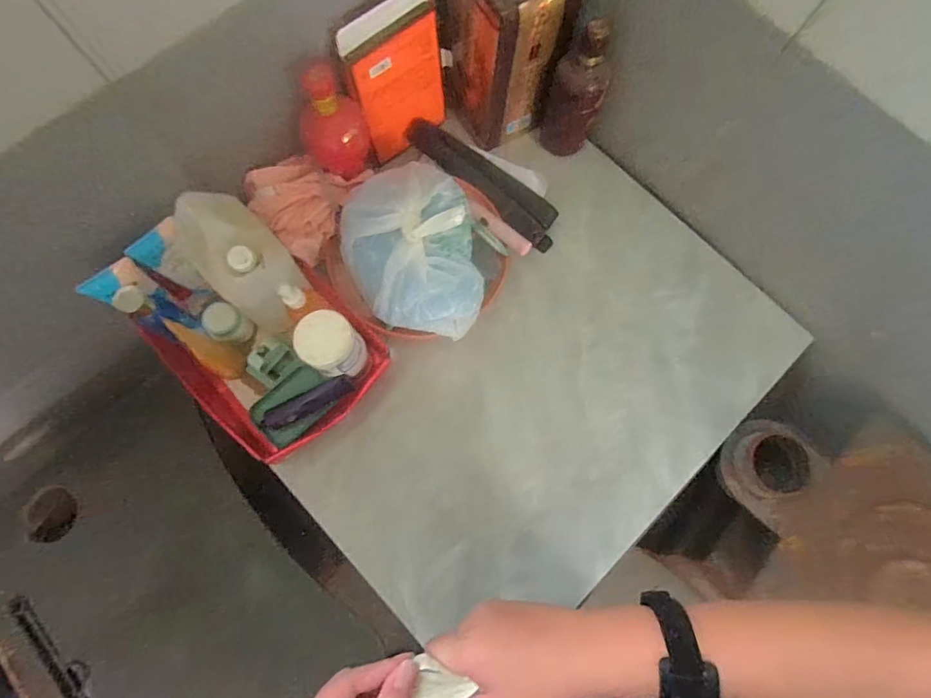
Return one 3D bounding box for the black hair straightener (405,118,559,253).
[{"bbox_3d":[0.029,-0.286,0.836,0.312,0.052,0.081,36,78,7],"label":"black hair straightener"}]

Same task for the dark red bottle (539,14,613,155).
[{"bbox_3d":[0.178,-0.405,0.781,0.079,0.213,0.073,-25,78,-7],"label":"dark red bottle"}]

